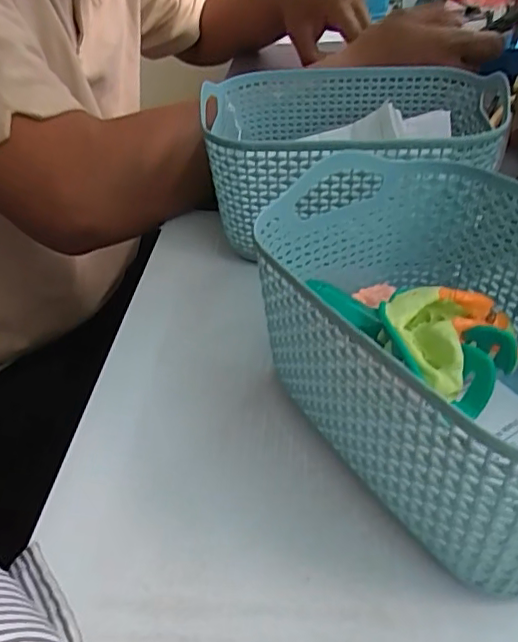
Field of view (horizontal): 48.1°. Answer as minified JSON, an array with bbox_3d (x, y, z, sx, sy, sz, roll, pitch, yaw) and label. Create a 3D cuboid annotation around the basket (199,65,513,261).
[{"bbox_3d":[0.053,-0.094,0.364,0.166,0.090,0.117,1,38,6],"label":"basket"}]

